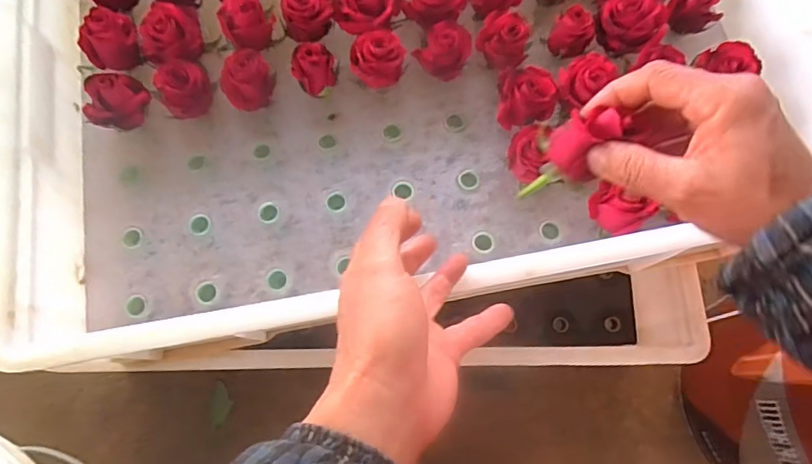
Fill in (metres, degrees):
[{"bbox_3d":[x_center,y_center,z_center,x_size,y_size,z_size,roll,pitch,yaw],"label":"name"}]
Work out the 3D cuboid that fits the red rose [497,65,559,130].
[{"bbox_3d":[0.099,-0.109,0.438,0.047,0.047,0.042,5,74,1],"label":"red rose"}]

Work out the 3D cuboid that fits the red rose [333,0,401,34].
[{"bbox_3d":[-0.034,-0.193,0.450,0.057,0.040,0.055,-2,74,-1],"label":"red rose"}]

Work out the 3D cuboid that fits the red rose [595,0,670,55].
[{"bbox_3d":[0.193,-0.183,0.444,0.052,0.042,0.043,37,77,10],"label":"red rose"}]

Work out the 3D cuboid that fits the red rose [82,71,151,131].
[{"bbox_3d":[-0.240,-0.107,0.434,0.038,0.046,0.045,21,75,6],"label":"red rose"}]

